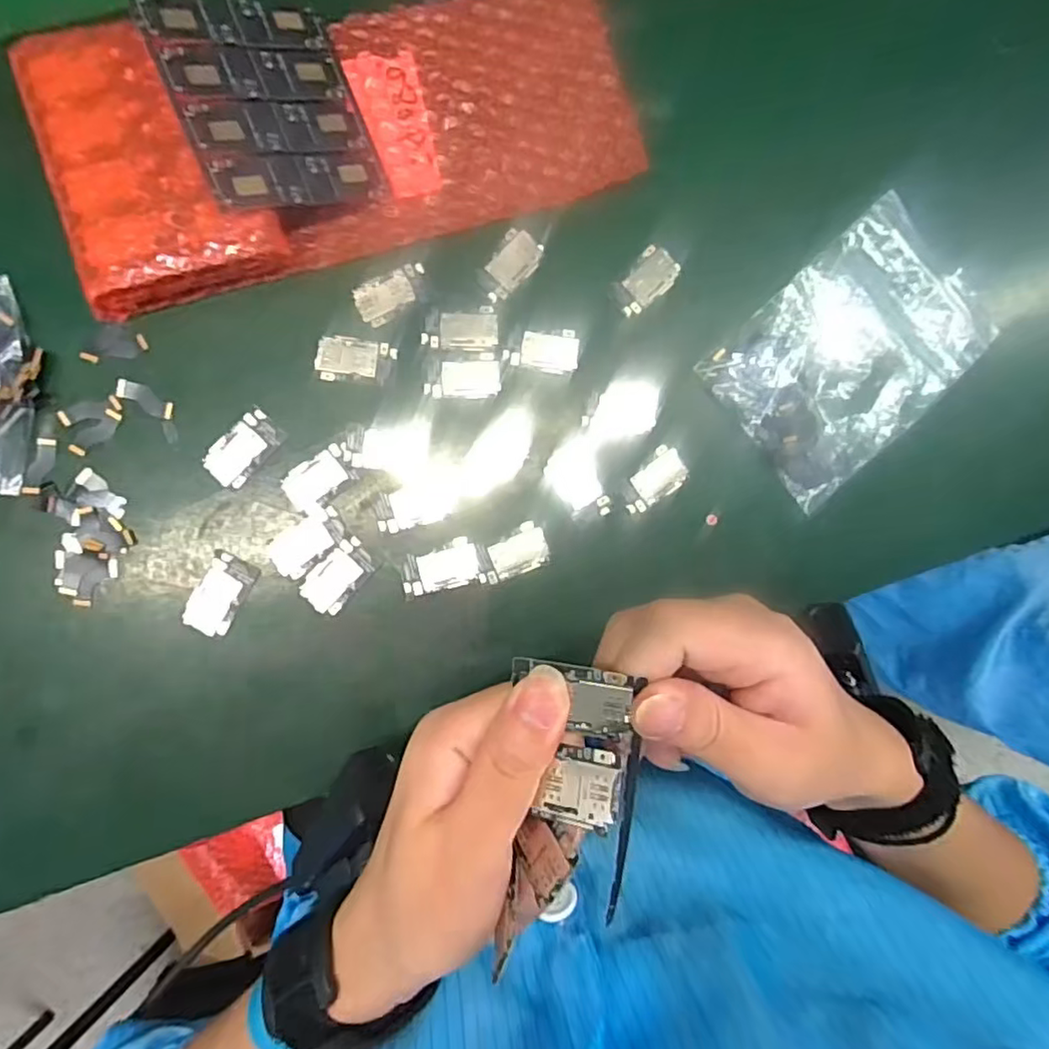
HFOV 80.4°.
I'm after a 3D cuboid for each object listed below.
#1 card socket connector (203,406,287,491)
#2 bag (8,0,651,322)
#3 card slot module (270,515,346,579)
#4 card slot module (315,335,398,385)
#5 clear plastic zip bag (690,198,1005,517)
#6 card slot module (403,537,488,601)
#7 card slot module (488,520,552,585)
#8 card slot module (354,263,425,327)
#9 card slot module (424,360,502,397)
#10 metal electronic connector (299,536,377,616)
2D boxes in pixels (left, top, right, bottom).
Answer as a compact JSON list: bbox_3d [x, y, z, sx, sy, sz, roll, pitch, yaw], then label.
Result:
[{"bbox_3d":[-0.136,-0.037,0.300,0.022,0.004,0.038,42,85,-1],"label":"card socket connector"},{"bbox_3d":[-0.079,-0.188,0.295,0.264,0.034,0.115,-15,88,-5],"label":"bag"},{"bbox_3d":[-0.107,0.009,0.302,0.036,0.004,0.022,-41,91,-5],"label":"card slot module"},{"bbox_3d":[-0.083,-0.081,0.305,0.038,0.004,0.022,3,87,-4],"label":"card slot module"},{"bbox_3d":[0.172,-0.090,0.326,0.142,0.012,0.097,-42,91,-5],"label":"clear plastic zip bag"},{"bbox_3d":[-0.041,0.021,0.307,0.039,0.004,0.023,-13,88,-5],"label":"card slot module"},{"bbox_3d":[-0.004,0.014,0.311,0.033,0.004,0.022,-22,89,-5],"label":"card slot module"},{"bbox_3d":[-0.065,-0.114,0.306,0.037,0.004,0.021,-28,90,-5],"label":"card slot module"},{"bbox_3d":[-0.031,-0.073,0.309,0.037,0.004,0.017,-4,87,-5],"label":"card slot module"},{"bbox_3d":[-0.091,0.025,0.303,0.022,0.004,0.037,43,85,-1],"label":"metal electronic connector"}]

